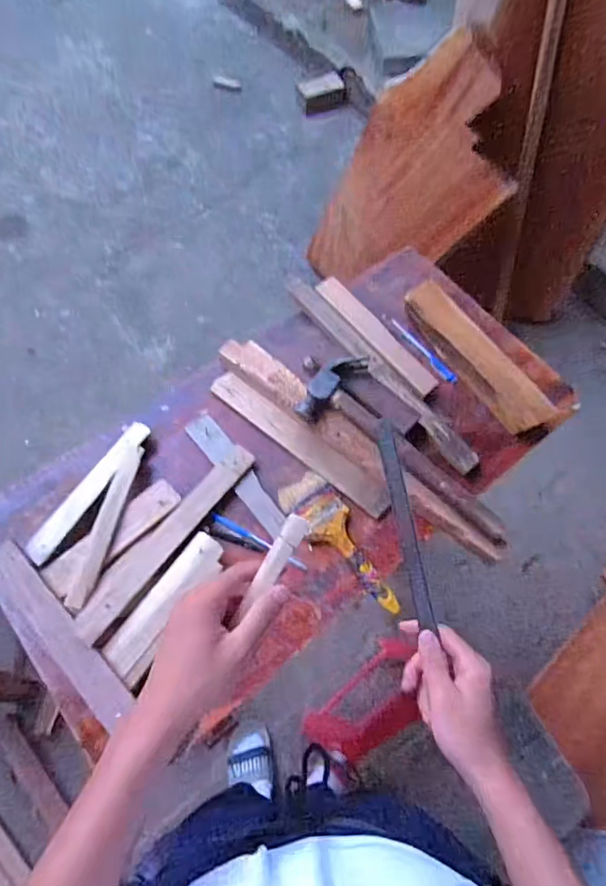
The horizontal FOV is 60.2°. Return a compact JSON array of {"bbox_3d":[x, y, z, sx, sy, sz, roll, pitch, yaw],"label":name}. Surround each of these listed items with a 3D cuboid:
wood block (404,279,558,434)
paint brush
[{"bbox_3d":[0.258,-0.135,0.792,0.065,0.030,0.277,-29,71,-15],"label":"wood block"},{"bbox_3d":[0.054,0.126,0.676,0.063,0.019,0.204,-37,73,-17],"label":"paint brush"}]

